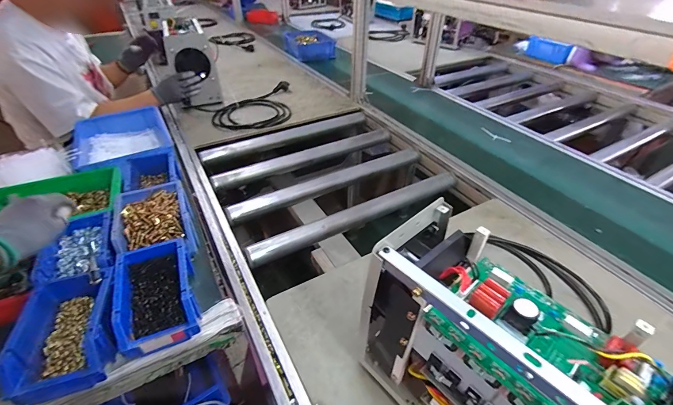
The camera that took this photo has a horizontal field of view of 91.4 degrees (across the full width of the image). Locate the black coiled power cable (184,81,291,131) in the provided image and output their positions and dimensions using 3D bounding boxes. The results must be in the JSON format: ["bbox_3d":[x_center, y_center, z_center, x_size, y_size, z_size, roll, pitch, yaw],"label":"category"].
[{"bbox_3d":[-0.307,-0.371,1.238,0.382,0.030,0.361,0,40,0],"label":"black coiled power cable"}]

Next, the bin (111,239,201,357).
[{"bbox_3d":[-0.276,0.137,0.508,0.101,0.063,0.163,-17,43,-19],"label":"bin"}]

